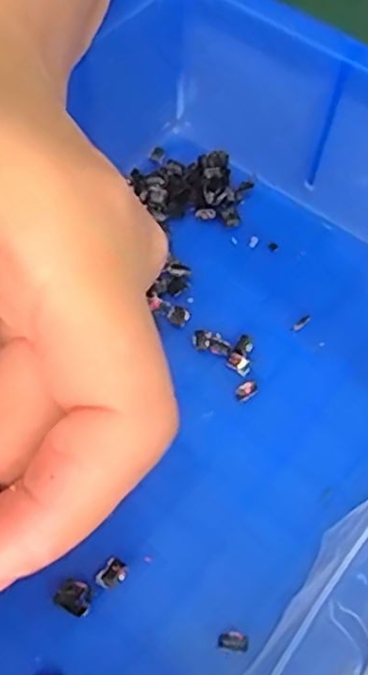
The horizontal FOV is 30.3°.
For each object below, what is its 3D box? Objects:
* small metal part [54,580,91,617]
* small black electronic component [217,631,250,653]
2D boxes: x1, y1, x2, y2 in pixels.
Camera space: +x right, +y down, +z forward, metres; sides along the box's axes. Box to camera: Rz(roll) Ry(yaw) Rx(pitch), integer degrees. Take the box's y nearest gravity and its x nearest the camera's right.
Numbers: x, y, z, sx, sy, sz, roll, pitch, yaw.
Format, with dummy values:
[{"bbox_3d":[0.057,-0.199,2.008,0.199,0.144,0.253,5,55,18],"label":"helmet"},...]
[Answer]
[{"bbox_3d":[-0.034,0.080,0.211,0.011,0.004,0.009,26,61,12],"label":"small metal part"},{"bbox_3d":[0.015,0.093,0.208,0.009,0.004,0.005,8,59,2],"label":"small black electronic component"}]

